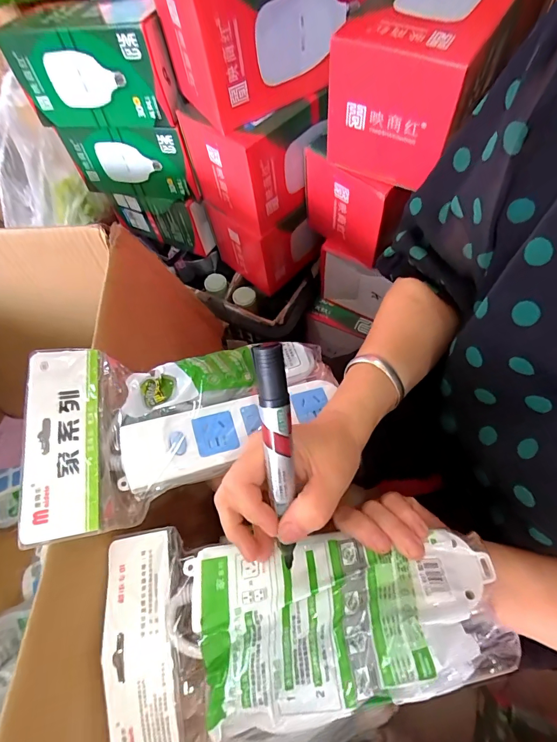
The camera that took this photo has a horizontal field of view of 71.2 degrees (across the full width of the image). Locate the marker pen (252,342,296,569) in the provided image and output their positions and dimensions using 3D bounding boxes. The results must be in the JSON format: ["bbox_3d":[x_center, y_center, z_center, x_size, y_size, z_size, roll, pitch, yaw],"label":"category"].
[{"bbox_3d":[0.001,0.056,0.242,0.017,0.011,0.149,-6,106,-2],"label":"marker pen"}]

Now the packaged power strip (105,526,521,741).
[{"bbox_3d":[0.008,0.173,0.259,0.266,0.038,0.144,-13,61,7],"label":"packaged power strip"}]

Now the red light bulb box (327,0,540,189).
[{"bbox_3d":[0.162,-0.336,0.424,0.129,0.135,0.219,28,65,16],"label":"red light bulb box"}]

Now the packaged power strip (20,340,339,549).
[{"bbox_3d":[-0.072,0.041,0.331,0.251,0.048,0.148,-11,61,-5],"label":"packaged power strip"}]

